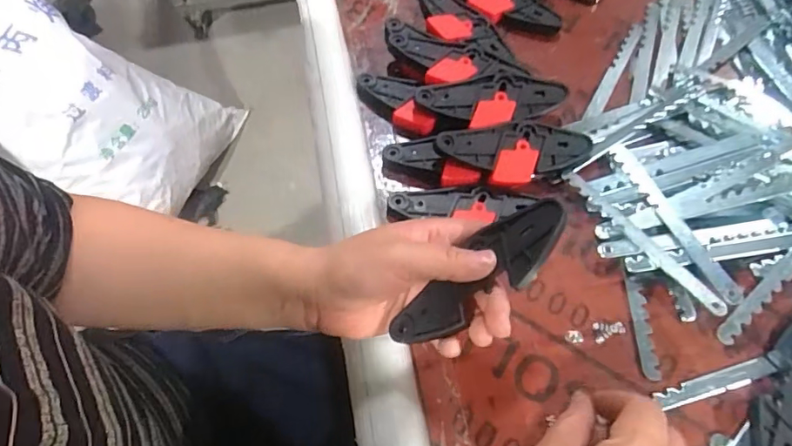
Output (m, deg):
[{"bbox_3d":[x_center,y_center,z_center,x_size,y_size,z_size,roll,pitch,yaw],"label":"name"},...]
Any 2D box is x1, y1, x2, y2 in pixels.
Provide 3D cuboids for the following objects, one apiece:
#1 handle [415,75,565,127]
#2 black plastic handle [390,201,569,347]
[{"bbox_3d":[0.079,-0.100,0.420,0.120,0.021,0.038,-5,64,-1],"label":"handle"},{"bbox_3d":[0.048,0.032,0.303,0.122,0.008,0.039,-40,68,11],"label":"black plastic handle"}]

